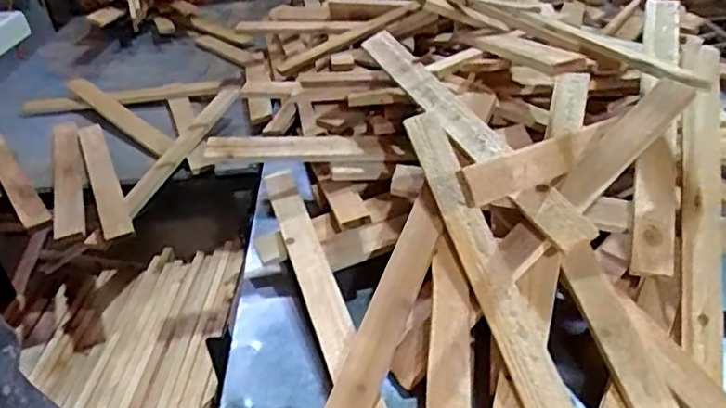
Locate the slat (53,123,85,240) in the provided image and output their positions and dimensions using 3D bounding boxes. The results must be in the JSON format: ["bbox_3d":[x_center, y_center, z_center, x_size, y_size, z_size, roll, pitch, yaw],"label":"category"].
[{"bbox_3d":[-0.594,-0.063,1.233,0.049,0.010,0.456,-17,36,-16],"label":"slat"}]

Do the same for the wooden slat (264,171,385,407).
[{"bbox_3d":[-0.065,0.107,0.846,0.049,0.020,0.484,-25,45,-2],"label":"wooden slat"}]

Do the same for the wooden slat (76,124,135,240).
[{"bbox_3d":[-0.514,-0.063,1.204,0.049,0.017,0.451,-20,37,-20],"label":"wooden slat"}]

